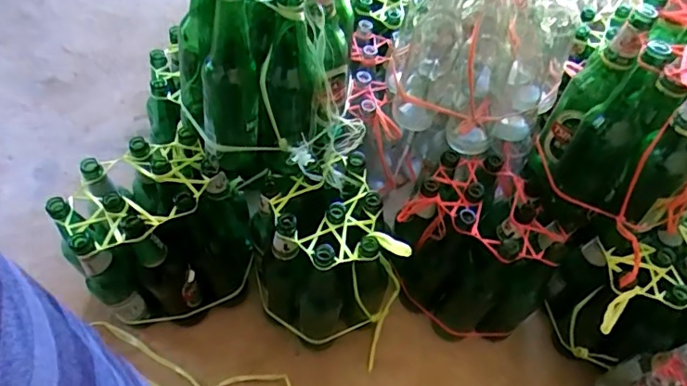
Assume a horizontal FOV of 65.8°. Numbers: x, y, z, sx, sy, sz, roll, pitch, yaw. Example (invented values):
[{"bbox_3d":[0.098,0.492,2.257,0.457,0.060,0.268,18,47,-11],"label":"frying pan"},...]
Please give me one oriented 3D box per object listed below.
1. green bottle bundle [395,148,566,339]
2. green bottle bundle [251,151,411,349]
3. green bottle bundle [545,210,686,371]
[{"bbox_3d":[0.216,0.089,0.839,0.228,0.241,0.185,37,60,19],"label":"green bottle bundle"},{"bbox_3d":[-0.019,0.089,0.791,0.204,0.228,0.184,-13,58,-13],"label":"green bottle bundle"},{"bbox_3d":[0.442,0.159,0.798,0.242,0.244,0.159,-4,56,-8],"label":"green bottle bundle"}]

